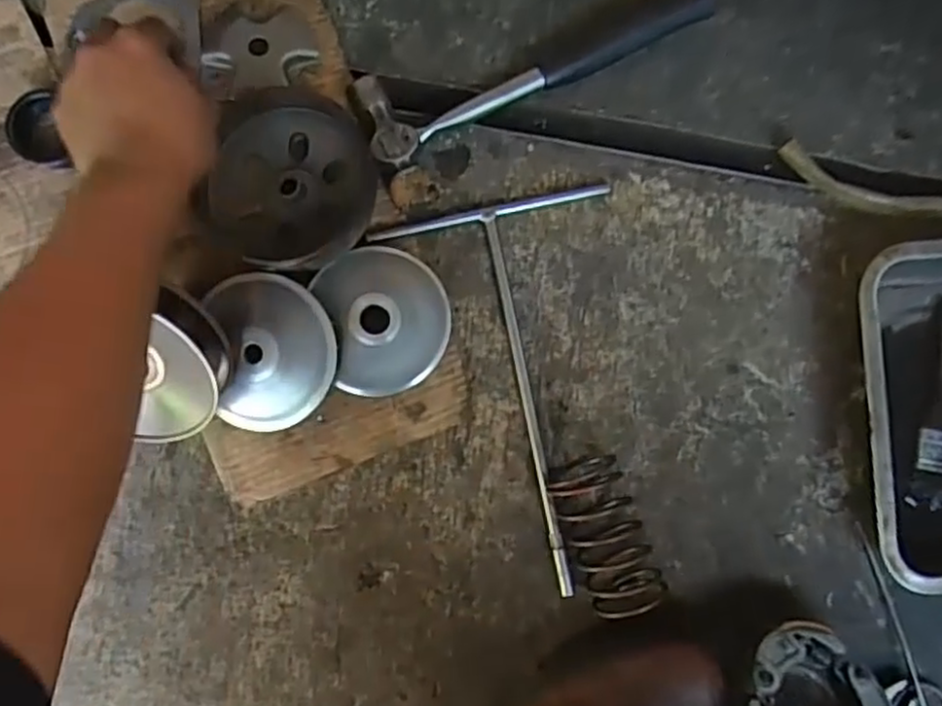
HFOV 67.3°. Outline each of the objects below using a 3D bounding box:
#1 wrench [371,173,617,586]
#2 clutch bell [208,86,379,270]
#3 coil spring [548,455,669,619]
[{"bbox_3d":[0.047,0.033,0.553,0.187,0.010,0.305,-12,87,-4],"label":"wrench"},{"bbox_3d":[-0.130,-0.129,0.531,0.130,0.047,0.138,10,86,-3],"label":"clutch bell"},{"bbox_3d":[0.105,0.137,0.537,0.059,0.045,0.111,-21,88,-5],"label":"coil spring"}]

